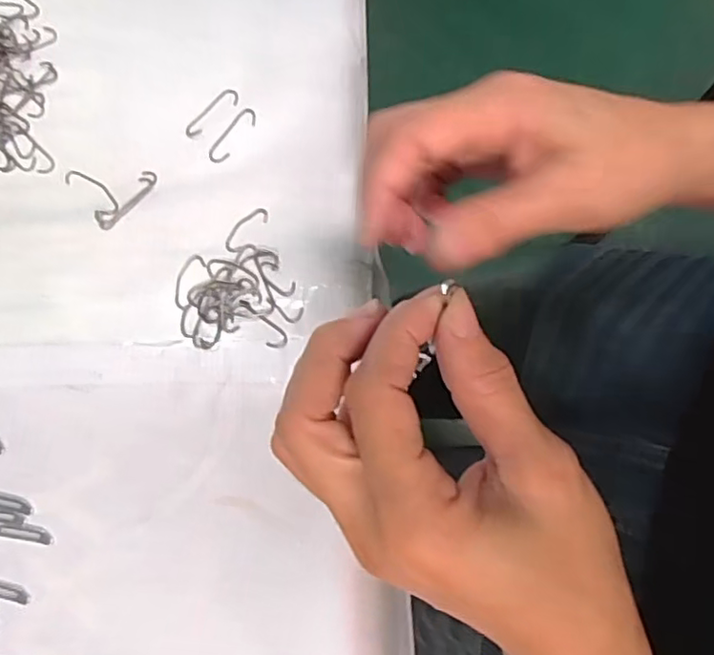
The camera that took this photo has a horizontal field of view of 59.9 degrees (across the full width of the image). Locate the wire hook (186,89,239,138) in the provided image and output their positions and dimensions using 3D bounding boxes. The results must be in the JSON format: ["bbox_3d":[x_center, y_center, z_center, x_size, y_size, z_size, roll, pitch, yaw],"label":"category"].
[{"bbox_3d":[-0.091,-0.135,0.389,0.014,0.004,0.042,41,79,8],"label":"wire hook"}]

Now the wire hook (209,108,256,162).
[{"bbox_3d":[-0.077,-0.120,0.386,0.013,0.004,0.042,34,78,7],"label":"wire hook"}]

